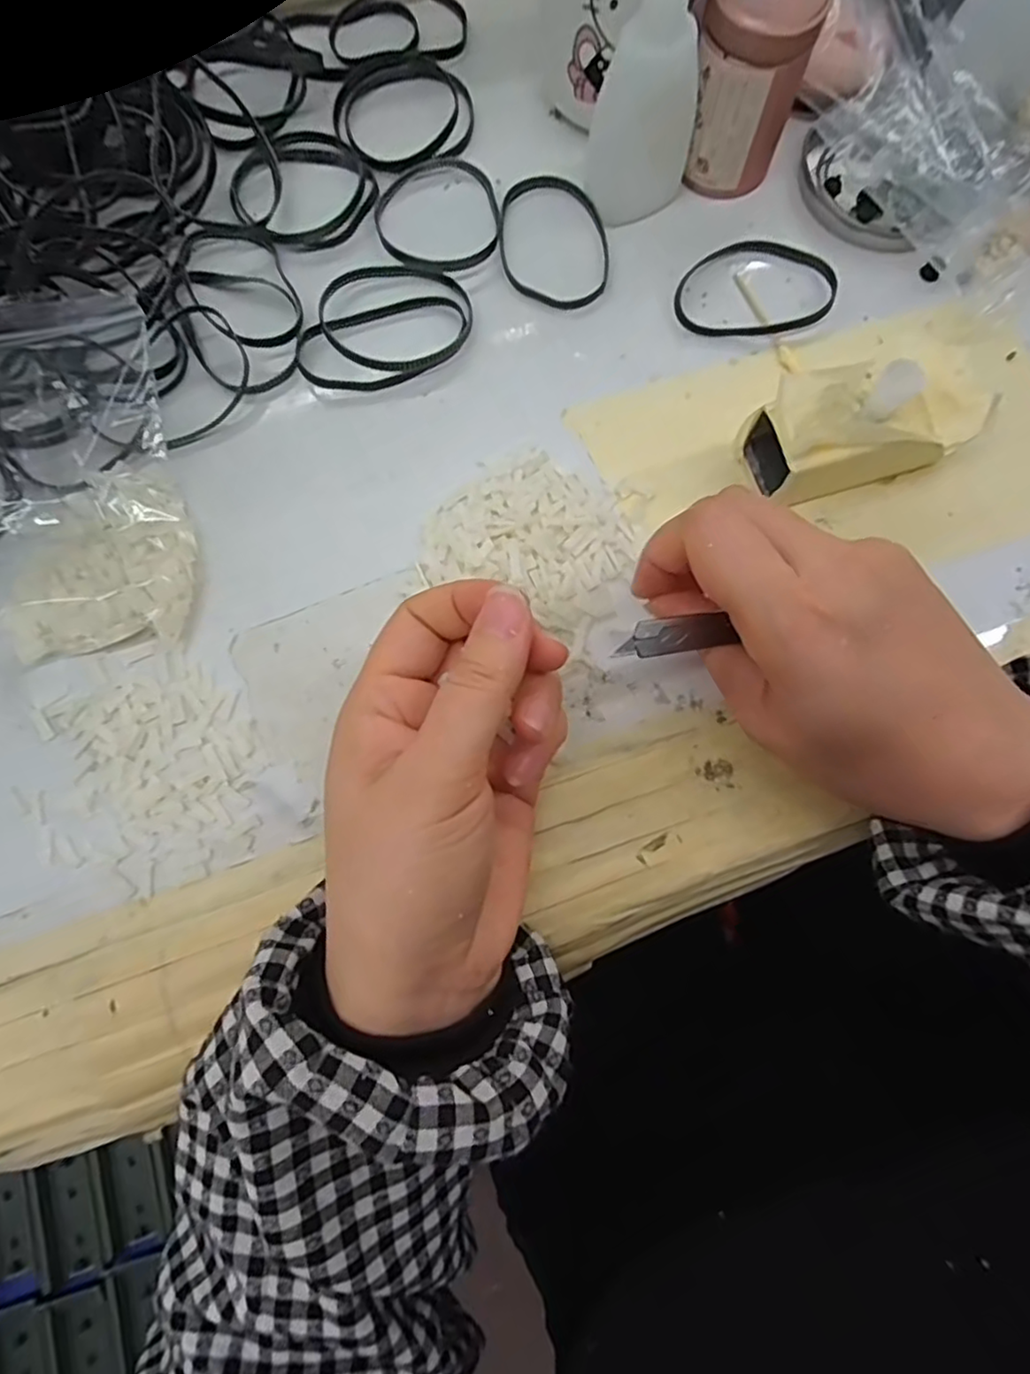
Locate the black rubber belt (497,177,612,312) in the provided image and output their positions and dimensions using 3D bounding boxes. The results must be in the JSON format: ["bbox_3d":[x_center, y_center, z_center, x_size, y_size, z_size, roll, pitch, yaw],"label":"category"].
[{"bbox_3d":[0.017,-0.199,0.286,0.049,0.005,0.064,-9,79,-2],"label":"black rubber belt"}]

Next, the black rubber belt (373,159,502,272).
[{"bbox_3d":[-0.035,-0.212,0.290,0.056,0.004,0.062,-11,79,-3],"label":"black rubber belt"}]

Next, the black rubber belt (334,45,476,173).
[{"bbox_3d":[-0.053,-0.271,0.299,0.063,0.007,0.066,0,79,-1],"label":"black rubber belt"}]

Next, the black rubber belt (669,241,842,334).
[{"bbox_3d":[0.105,-0.176,0.283,0.071,0.005,0.046,0,79,-1],"label":"black rubber belt"}]

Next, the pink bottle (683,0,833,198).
[{"bbox_3d":[0.094,-0.249,0.266,0.044,0.066,0.039,12,79,2],"label":"pink bottle"}]

